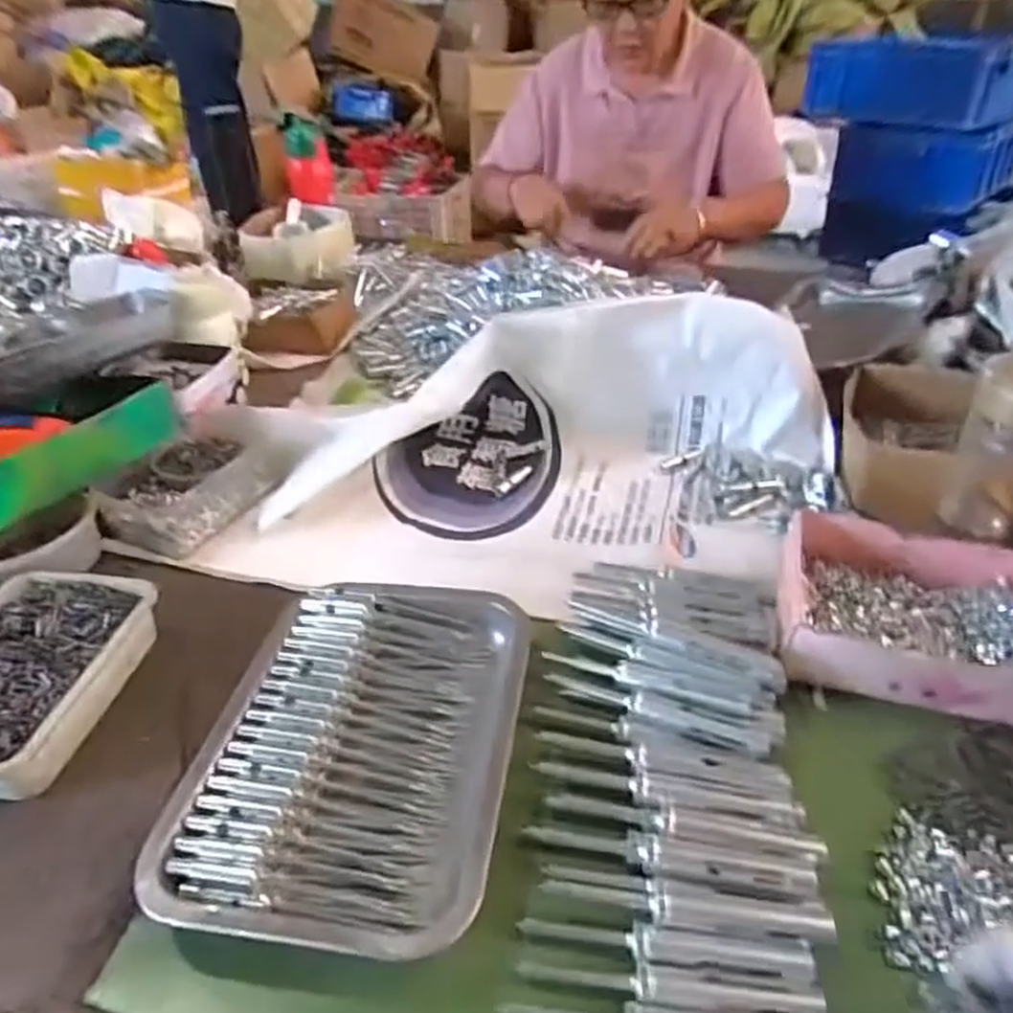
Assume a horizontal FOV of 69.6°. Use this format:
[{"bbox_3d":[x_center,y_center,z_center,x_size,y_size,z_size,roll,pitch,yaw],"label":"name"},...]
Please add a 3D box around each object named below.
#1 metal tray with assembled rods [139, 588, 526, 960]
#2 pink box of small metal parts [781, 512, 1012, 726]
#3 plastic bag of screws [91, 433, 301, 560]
[{"bbox_3d":[-0.087,0.143,0.470,0.187,0.033,0.257,6,42,8],"label":"metal tray with assembled rods"},{"bbox_3d":[0.304,0.079,0.533,0.196,0.049,0.146,10,38,16],"label":"pink box of small metal parts"},{"bbox_3d":[-0.301,-0.019,0.706,0.111,0.053,0.157,18,41,24],"label":"plastic bag of screws"}]

